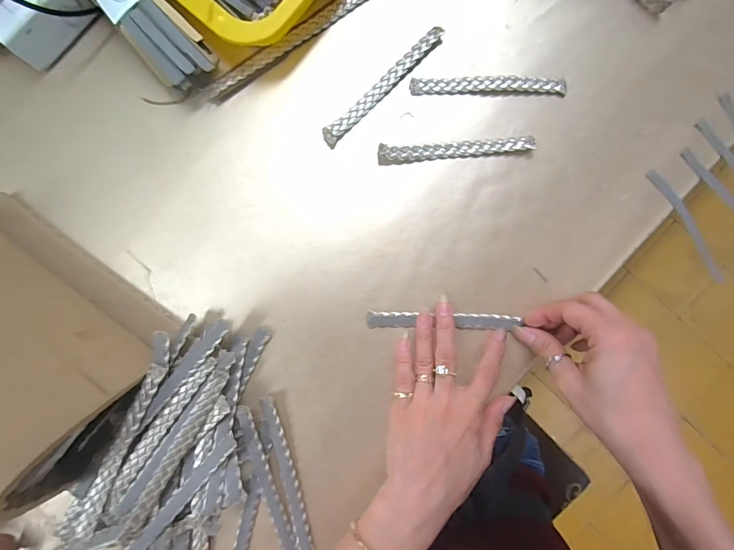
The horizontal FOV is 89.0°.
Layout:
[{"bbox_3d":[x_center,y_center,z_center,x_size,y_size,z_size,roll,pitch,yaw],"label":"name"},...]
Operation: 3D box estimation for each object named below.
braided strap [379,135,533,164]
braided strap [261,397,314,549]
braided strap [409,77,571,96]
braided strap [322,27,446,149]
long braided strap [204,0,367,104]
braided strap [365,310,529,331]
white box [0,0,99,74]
[{"bbox_3d":[0.076,-0.108,0.320,0.132,0.010,0.013,-5,90,-1],"label":"braided strap"},{"bbox_3d":[-0.067,0.169,0.316,0.013,0.011,0.135,-13,90,-1],"label":"braided strap"},{"bbox_3d":[0.105,-0.164,0.323,0.133,0.006,0.013,0,89,-1],"label":"braided strap"},{"bbox_3d":[0.014,-0.163,0.321,0.136,0.006,0.013,-45,90,-1],"label":"braided strap"},{"bbox_3d":[-0.067,-0.203,0.321,0.167,0.005,0.018,-35,90,-1],"label":"long braided strap"},{"bbox_3d":[0.065,0.040,0.321,0.130,0.008,0.014,1,89,-1],"label":"braided strap"},{"bbox_3d":[-0.269,-0.215,0.304,0.076,0.042,0.051,-44,90,-1],"label":"white box"}]

